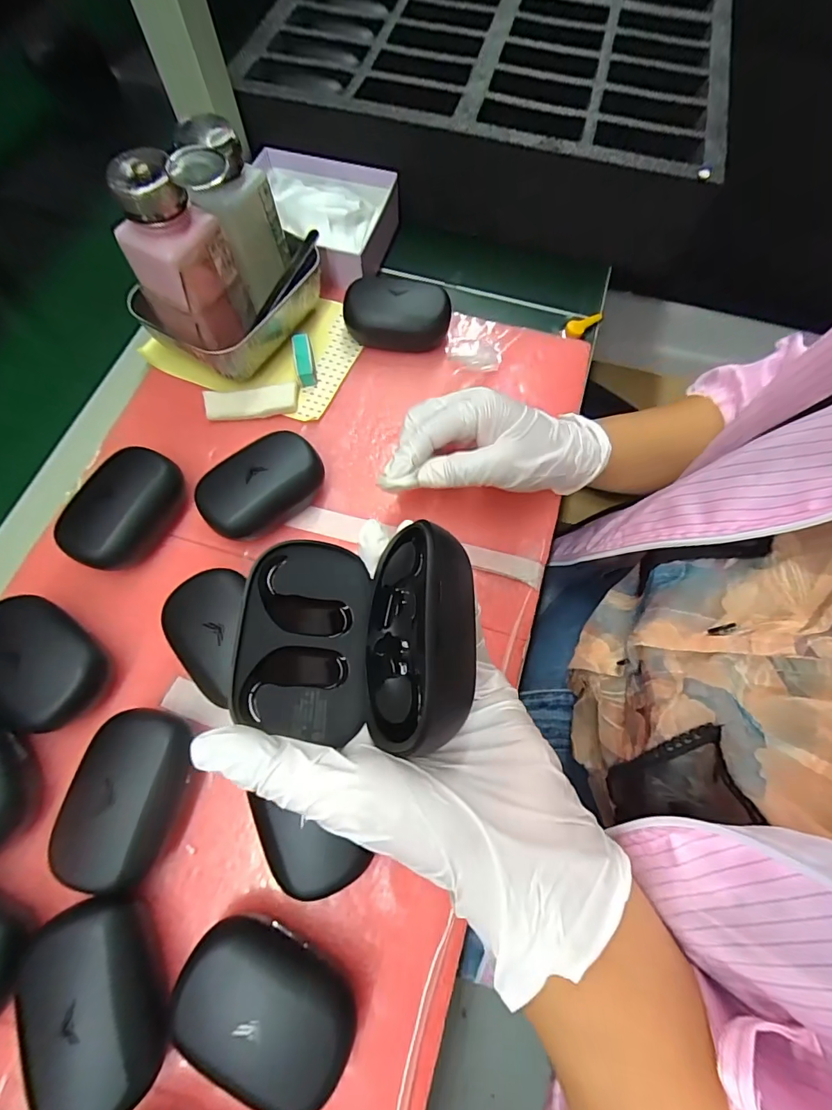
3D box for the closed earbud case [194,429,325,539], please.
[{"bbox_3d":[-0.107,-0.047,0.314,0.056,0.033,0.082,42,74,14],"label":"closed earbud case"}]

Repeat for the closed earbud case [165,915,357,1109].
[{"bbox_3d":[-0.072,0.218,0.220,0.085,0.035,0.057,28,71,10],"label":"closed earbud case"}]

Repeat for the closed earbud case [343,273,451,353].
[{"bbox_3d":[-0.015,-0.197,0.374,0.085,0.035,0.053,0,69,-1],"label":"closed earbud case"}]

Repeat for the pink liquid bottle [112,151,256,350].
[{"bbox_3d":[-0.153,-0.186,0.309,0.058,0.130,0.044,17,70,6],"label":"pink liquid bottle"}]

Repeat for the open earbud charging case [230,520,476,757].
[{"bbox_3d":[-0.026,0.030,0.181,0.091,0.050,0.079,4,69,-1],"label":"open earbud charging case"}]

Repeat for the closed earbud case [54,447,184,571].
[{"bbox_3d":[-0.195,-0.031,0.306,0.052,0.035,0.086,20,70,7],"label":"closed earbud case"}]

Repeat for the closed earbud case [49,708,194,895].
[{"bbox_3d":[-0.153,0.130,0.249,0.051,0.037,0.082,9,69,3],"label":"closed earbud case"}]

